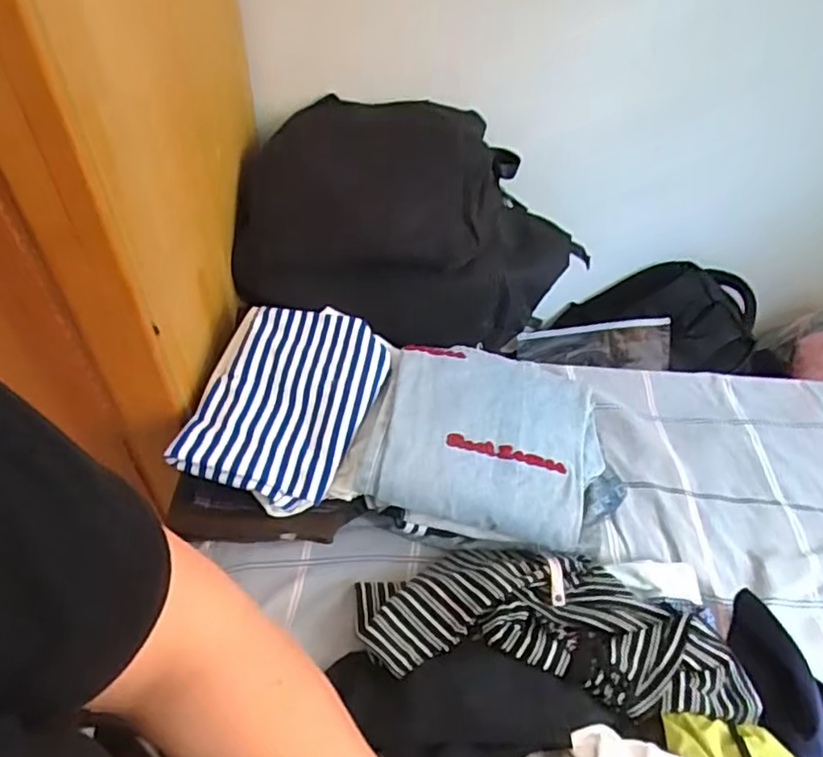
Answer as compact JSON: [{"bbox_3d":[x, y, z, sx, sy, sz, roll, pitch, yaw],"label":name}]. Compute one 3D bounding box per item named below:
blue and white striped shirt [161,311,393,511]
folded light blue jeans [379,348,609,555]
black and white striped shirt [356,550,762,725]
[{"bbox_3d":[-0.164,0.028,0.812,0.208,0.089,0.261,16,49,10],"label":"blue and white striped shirt"},{"bbox_3d":[0.109,0.073,0.821,0.266,0.065,0.253,11,48,5],"label":"folded light blue jeans"},{"bbox_3d":[0.160,0.287,0.742,0.436,0.076,0.173,9,48,4],"label":"black and white striped shirt"}]

